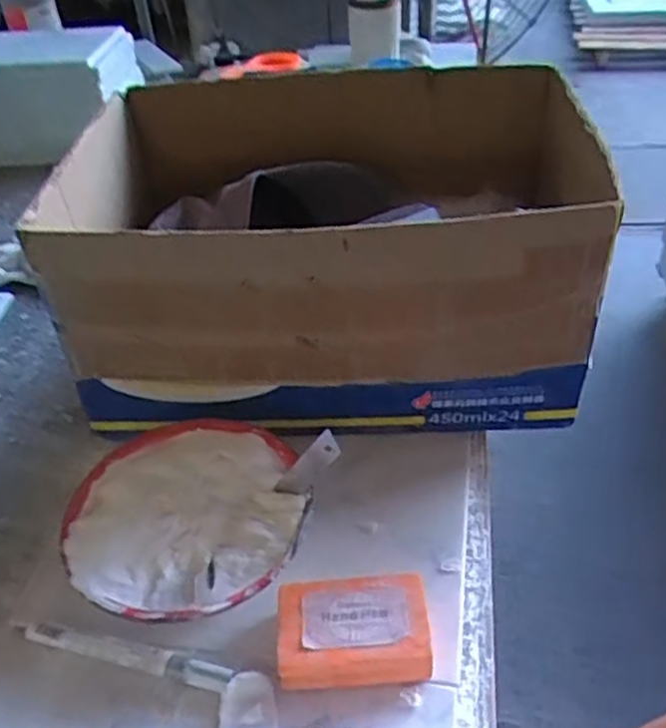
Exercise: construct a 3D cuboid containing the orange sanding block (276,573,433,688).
[{"bbox_3d":[0.013,0.167,0.460,0.091,0.036,0.060,-6,39,1],"label":"orange sanding block"}]

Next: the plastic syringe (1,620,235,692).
[{"bbox_3d":[-0.142,0.185,0.473,0.162,0.018,0.017,7,42,17],"label":"plastic syringe"}]

